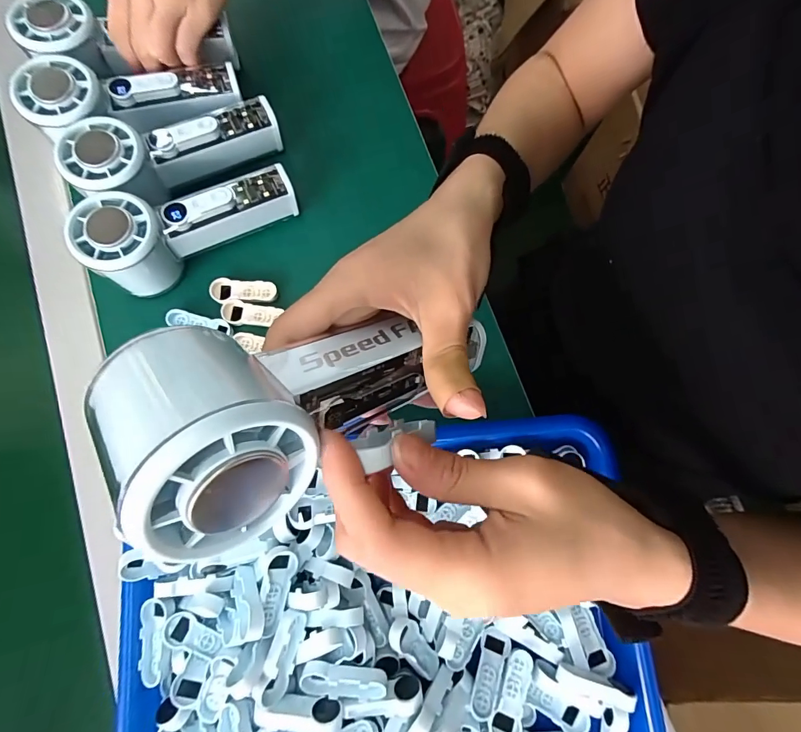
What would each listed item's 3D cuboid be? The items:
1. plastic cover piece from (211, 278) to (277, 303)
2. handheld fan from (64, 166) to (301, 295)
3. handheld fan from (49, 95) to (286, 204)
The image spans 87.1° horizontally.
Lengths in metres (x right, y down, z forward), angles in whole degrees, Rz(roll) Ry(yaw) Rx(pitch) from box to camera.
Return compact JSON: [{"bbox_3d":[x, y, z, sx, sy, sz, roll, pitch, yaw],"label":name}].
[{"bbox_3d":[-0.123,-0.058,0.331,0.051,0.006,0.019,2,80,0],"label":"plastic cover piece"},{"bbox_3d":[-0.149,-0.102,0.307,0.145,0.053,0.060,-19,80,-4],"label":"handheld fan"},{"bbox_3d":[-0.169,-0.161,0.325,0.150,0.047,0.055,-25,81,-20],"label":"handheld fan"}]

